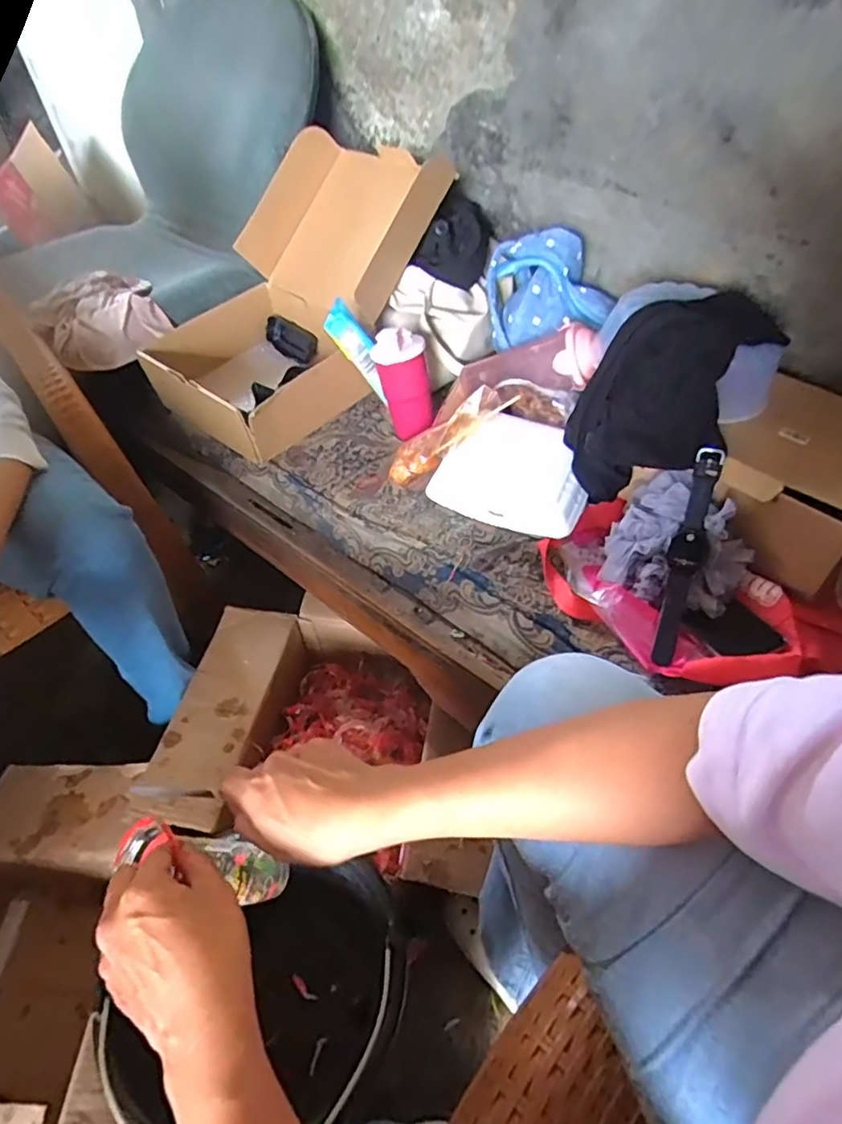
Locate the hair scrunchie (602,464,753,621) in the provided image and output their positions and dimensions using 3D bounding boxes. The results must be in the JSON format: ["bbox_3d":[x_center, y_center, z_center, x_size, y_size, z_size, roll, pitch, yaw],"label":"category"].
[{"bbox_3d":[0.282,-0.024,0.651,0.138,0.059,0.147,14,82,33],"label":"hair scrunchie"}]

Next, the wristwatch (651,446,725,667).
[{"bbox_3d":[0.281,-0.007,0.628,0.034,0.018,0.230,14,86,17],"label":"wristwatch"}]

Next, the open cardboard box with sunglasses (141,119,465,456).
[{"bbox_3d":[-0.195,-0.402,0.898,0.313,0.277,0.419,32,58,28],"label":"open cardboard box with sunglasses"}]

